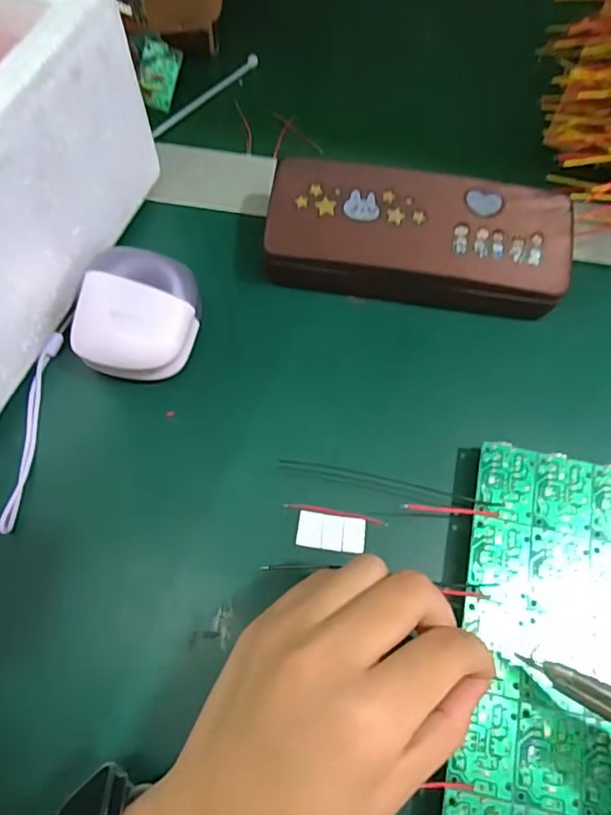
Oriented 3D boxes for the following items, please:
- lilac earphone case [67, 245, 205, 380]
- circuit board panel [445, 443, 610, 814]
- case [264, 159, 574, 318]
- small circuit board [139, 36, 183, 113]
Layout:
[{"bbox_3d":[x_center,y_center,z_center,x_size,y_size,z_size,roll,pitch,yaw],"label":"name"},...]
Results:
[{"bbox_3d":[-0.078,-0.045,0.264,0.052,0.034,0.063,15,69,3],"label":"lilac earphone case"},{"bbox_3d":[0.115,0.106,0.222,0.101,0.004,0.174,12,70,3],"label":"circuit board panel"},{"bbox_3d":[0.057,-0.085,0.284,0.152,0.040,0.062,9,70,0],"label":"case"},{"bbox_3d":[-0.093,-0.209,0.343,0.025,0.004,0.038,21,104,3],"label":"small circuit board"}]

